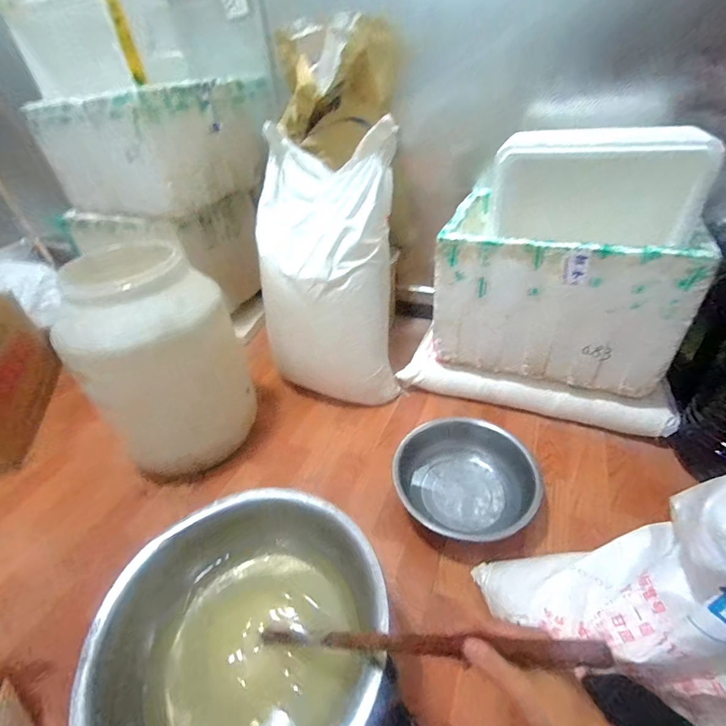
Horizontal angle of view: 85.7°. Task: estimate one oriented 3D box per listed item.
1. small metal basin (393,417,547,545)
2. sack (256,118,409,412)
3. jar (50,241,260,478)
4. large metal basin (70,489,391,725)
[{"bbox_3d":[0.251,0.284,0.989,0.344,0.108,0.282,-7,38,-2],"label":"small metal basin"},{"bbox_3d":[-0.104,-0.240,1.212,0.410,0.824,0.285,2,36,10],"label":"sack"},{"bbox_3d":[-0.498,0.004,1.046,0.314,0.520,0.305,-4,38,3],"label":"jar"},{"bbox_3d":[-0.190,0.464,0.660,0.434,0.174,0.443,-4,38,3],"label":"large metal basin"}]

